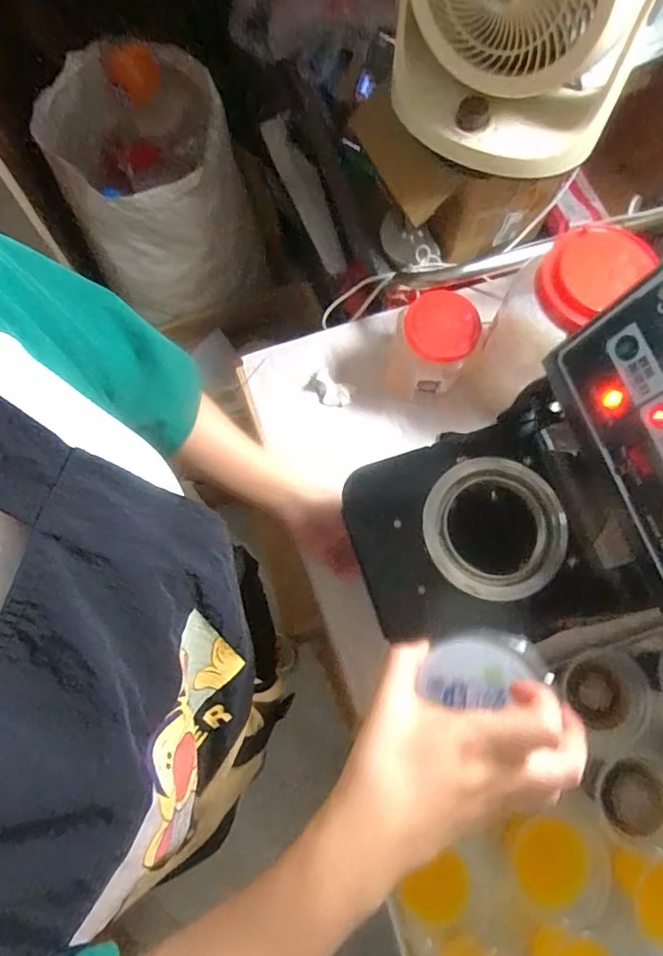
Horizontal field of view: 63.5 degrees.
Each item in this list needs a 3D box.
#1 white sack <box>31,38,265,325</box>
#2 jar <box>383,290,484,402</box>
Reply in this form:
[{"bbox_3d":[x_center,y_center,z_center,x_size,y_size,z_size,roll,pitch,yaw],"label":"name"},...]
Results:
[{"bbox_3d":[-0.337,-0.553,1.039,0.314,0.297,0.374,-17,76,-6],"label":"white sack"},{"bbox_3d":[0.126,-0.167,0.684,0.101,0.113,0.110,10,75,1],"label":"jar"}]

